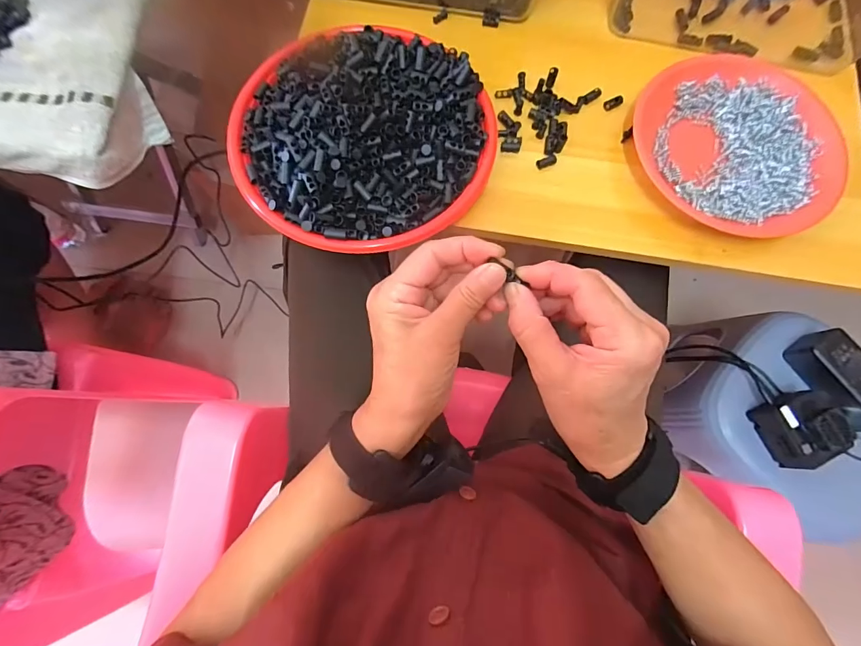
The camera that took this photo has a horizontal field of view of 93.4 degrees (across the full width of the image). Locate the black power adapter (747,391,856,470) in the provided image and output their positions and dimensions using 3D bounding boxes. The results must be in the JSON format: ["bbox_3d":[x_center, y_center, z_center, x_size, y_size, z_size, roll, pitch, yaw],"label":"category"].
[{"bbox_3d":[0.464,0.130,0.507,0.075,0.049,0.079,-26,75,-7],"label":"black power adapter"}]

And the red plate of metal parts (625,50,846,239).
[{"bbox_3d":[0.289,-0.173,0.387,0.189,0.022,0.179,0,74,0],"label":"red plate of metal parts"}]

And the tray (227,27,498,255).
[{"bbox_3d":[-0.062,-0.176,0.372,0.235,0.052,0.229,-19,75,-5],"label":"tray"}]

